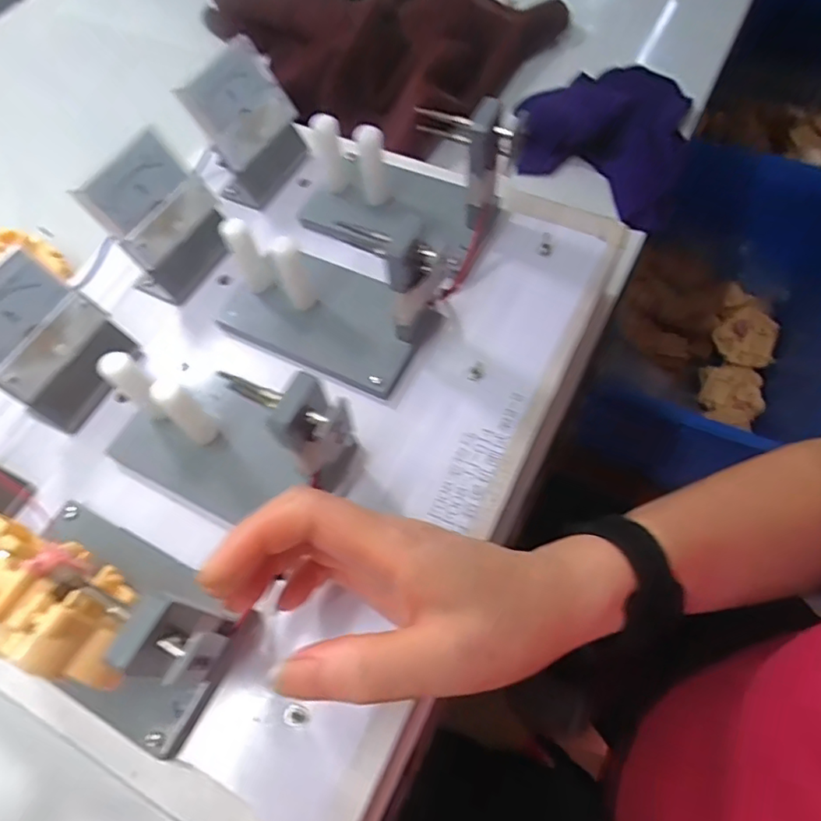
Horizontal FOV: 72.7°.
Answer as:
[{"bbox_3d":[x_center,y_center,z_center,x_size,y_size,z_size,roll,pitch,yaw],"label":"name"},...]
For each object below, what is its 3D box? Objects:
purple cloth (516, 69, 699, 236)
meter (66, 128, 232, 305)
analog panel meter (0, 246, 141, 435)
[{"bbox_3d":[0.180,-0.265,0.521,0.148,0.089,0.154,17,65,12],"label":"purple cloth"},{"bbox_3d":[-0.153,-0.117,0.345,0.041,0.075,0.067,25,67,15],"label":"meter"},{"bbox_3d":[-0.195,-0.033,0.304,0.048,0.076,0.067,27,68,16],"label":"analog panel meter"}]

